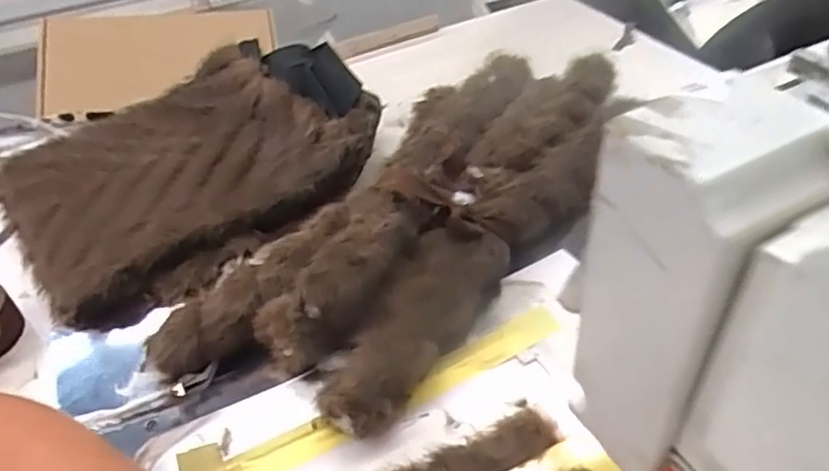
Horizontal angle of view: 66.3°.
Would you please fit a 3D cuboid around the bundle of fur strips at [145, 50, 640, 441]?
[{"bbox_3d":[0.019,-0.037,0.504,0.193,0.062,0.462,24,49,27],"label":"bundle of fur strips"}]

